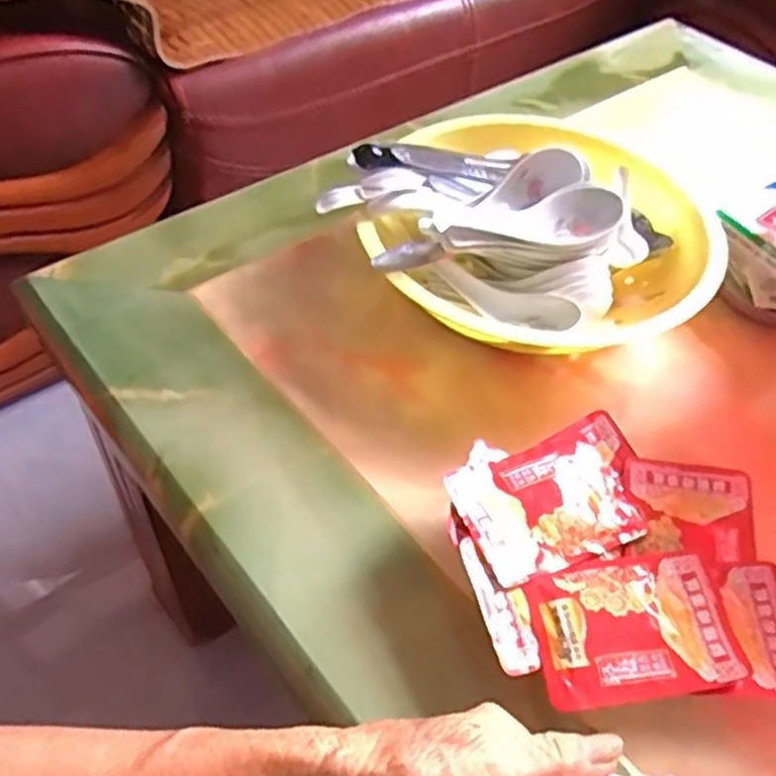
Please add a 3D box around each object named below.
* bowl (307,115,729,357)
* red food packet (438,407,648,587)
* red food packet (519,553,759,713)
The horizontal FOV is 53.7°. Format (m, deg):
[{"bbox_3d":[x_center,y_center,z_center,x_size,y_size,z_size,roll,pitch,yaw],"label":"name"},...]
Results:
[{"bbox_3d":[0.104,-0.112,0.561,0.251,0.092,0.236,2,49,-2],"label":"bowl"},{"bbox_3d":[0.096,0.061,0.428,0.117,0.007,0.074,-16,59,-25],"label":"red food packet"},{"bbox_3d":[0.123,0.119,0.385,0.100,0.007,0.070,-6,55,-10],"label":"red food packet"}]

